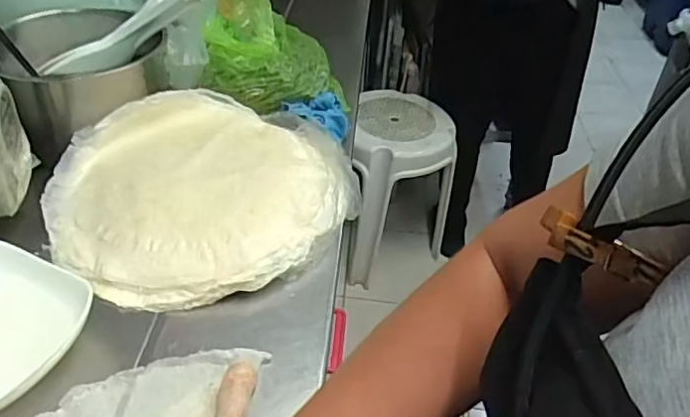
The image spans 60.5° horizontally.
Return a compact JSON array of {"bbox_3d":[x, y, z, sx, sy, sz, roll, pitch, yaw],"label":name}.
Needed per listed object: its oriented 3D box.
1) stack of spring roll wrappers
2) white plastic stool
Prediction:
[{"bbox_3d":[-0.139,-0.027,0.600,0.262,0.060,0.284,33,47,29],"label":"stack of spring roll wrappers"},{"bbox_3d":[0.161,-0.063,1.639,0.270,0.413,0.339,6,40,1],"label":"white plastic stool"}]

